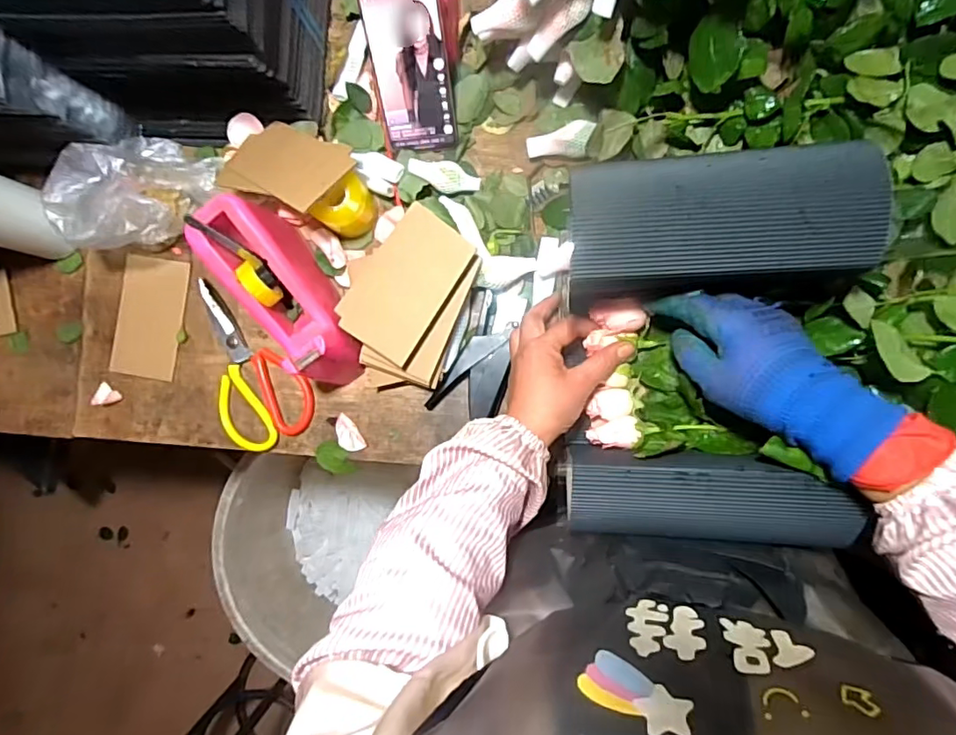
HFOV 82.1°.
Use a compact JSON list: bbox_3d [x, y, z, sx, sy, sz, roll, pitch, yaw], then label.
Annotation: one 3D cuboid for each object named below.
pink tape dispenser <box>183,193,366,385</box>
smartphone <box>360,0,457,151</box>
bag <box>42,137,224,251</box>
[{"bbox_3d":[-0.198,-0.072,0.559,0.074,0.103,0.193,-31,86,5],"label":"pink tape dispenser"},{"bbox_3d":[-0.066,-0.293,0.544,0.072,0.156,0.010,-4,44,6],"label":"smartphone"},{"bbox_3d":[-0.355,-0.180,0.581,0.122,0.093,0.141,22,91,6],"label":"bag"}]

